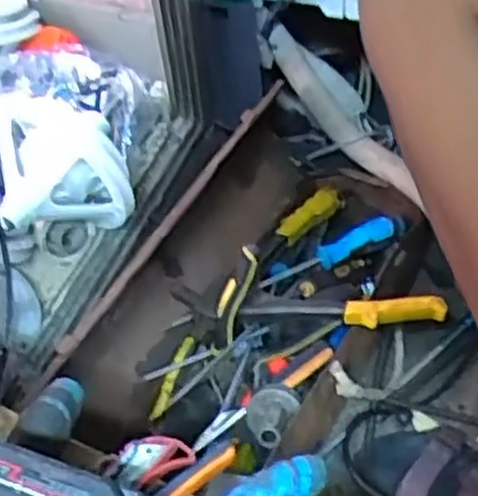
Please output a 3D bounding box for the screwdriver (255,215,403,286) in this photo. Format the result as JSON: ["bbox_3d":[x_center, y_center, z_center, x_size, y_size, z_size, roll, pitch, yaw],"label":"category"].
[{"bbox_3d":[0.106,0.004,0.900,0.184,0.027,0.027,-21,55,-11],"label":"screwdriver"}]

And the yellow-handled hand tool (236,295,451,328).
[{"bbox_3d":[0.112,0.068,0.810,0.210,0.041,0.023,-5,53,1],"label":"yellow-handled hand tool"}]

